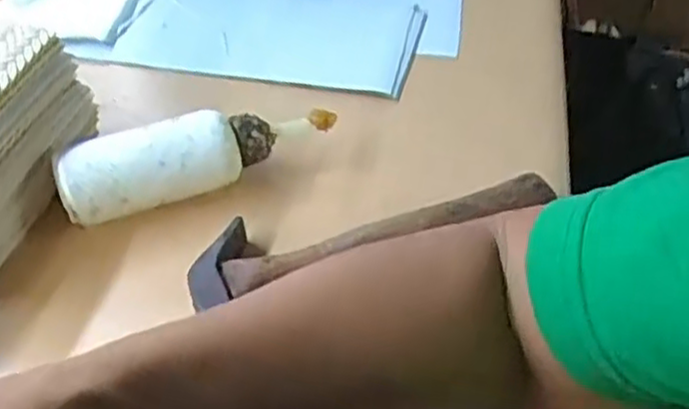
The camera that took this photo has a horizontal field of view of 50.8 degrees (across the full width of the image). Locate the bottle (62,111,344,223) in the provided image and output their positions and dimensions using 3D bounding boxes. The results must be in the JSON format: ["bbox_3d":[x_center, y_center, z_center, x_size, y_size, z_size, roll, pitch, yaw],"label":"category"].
[{"bbox_3d":[-0.080,-0.025,0.413,0.151,0.047,0.034,-16,49,-15],"label":"bottle"}]

